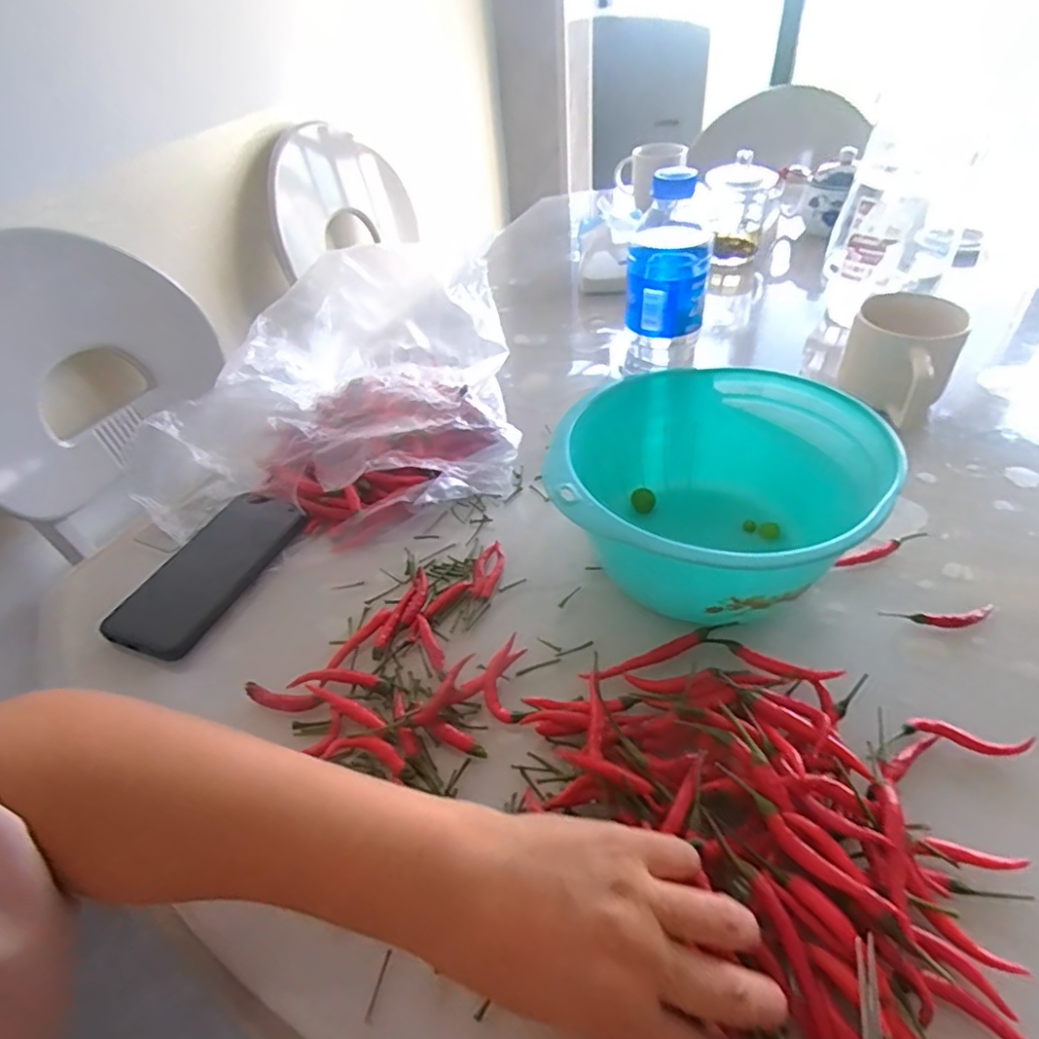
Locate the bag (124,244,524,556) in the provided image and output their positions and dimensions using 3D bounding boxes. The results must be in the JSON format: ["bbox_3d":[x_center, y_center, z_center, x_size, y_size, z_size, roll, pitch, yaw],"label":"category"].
[{"bbox_3d":[-0.165,-0.151,0.624,0.299,0.102,0.406,-4,43,2],"label":"bag"}]

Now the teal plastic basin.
[{"bbox_3d":[0.140,-0.021,0.449,0.198,0.098,0.211,-3,43,3],"label":"teal plastic basin"}]

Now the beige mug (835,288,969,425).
[{"bbox_3d":[0.335,-0.141,0.561,0.090,0.085,0.091,25,51,29],"label":"beige mug"}]

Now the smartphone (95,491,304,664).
[{"bbox_3d":[-0.243,0.040,0.495,0.077,0.017,0.159,13,46,19],"label":"smartphone"}]

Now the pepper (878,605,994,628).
[{"bbox_3d":[0.281,0.066,0.418,0.072,0.006,0.014,-4,43,2],"label":"pepper"}]

